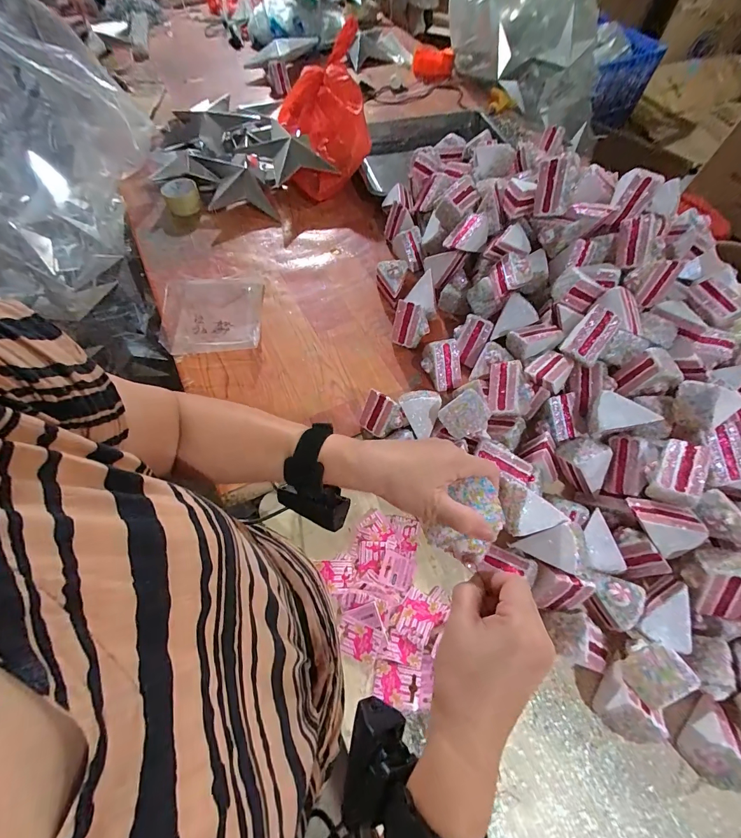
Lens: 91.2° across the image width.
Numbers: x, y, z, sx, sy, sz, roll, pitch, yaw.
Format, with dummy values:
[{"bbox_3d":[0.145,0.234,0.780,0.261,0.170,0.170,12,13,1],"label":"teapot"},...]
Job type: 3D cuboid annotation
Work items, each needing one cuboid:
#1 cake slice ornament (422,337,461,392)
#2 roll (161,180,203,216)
[{"bbox_3d":[0.128,-0.097,0.657,0.067,0.060,0.081,-8,63,-6],"label":"cake slice ornament"},{"bbox_3d":[-0.469,-0.552,0.904,0.083,0.053,0.086,1,63,-1],"label":"roll"}]

